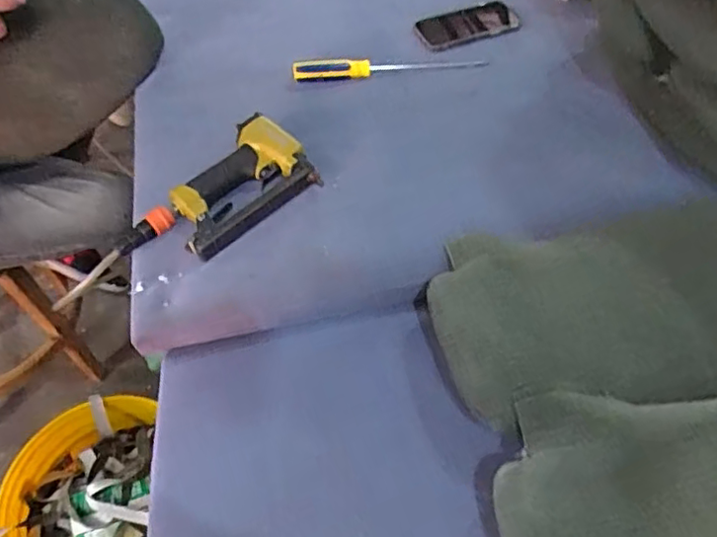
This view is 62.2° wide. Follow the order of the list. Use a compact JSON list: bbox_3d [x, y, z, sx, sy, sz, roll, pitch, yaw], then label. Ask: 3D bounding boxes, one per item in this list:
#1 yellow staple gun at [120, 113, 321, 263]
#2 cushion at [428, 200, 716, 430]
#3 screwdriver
[{"bbox_3d":[-0.174,-0.089,0.721,0.241,0.047,0.125,-38,60,-22],"label":"yellow staple gun"},{"bbox_3d":[0.297,0.033,0.614,0.433,0.086,0.212,-7,54,-2],"label":"cushion"},{"bbox_3d":[0.044,-0.294,0.853,0.272,0.023,0.029,-7,54,-2],"label":"screwdriver"}]

